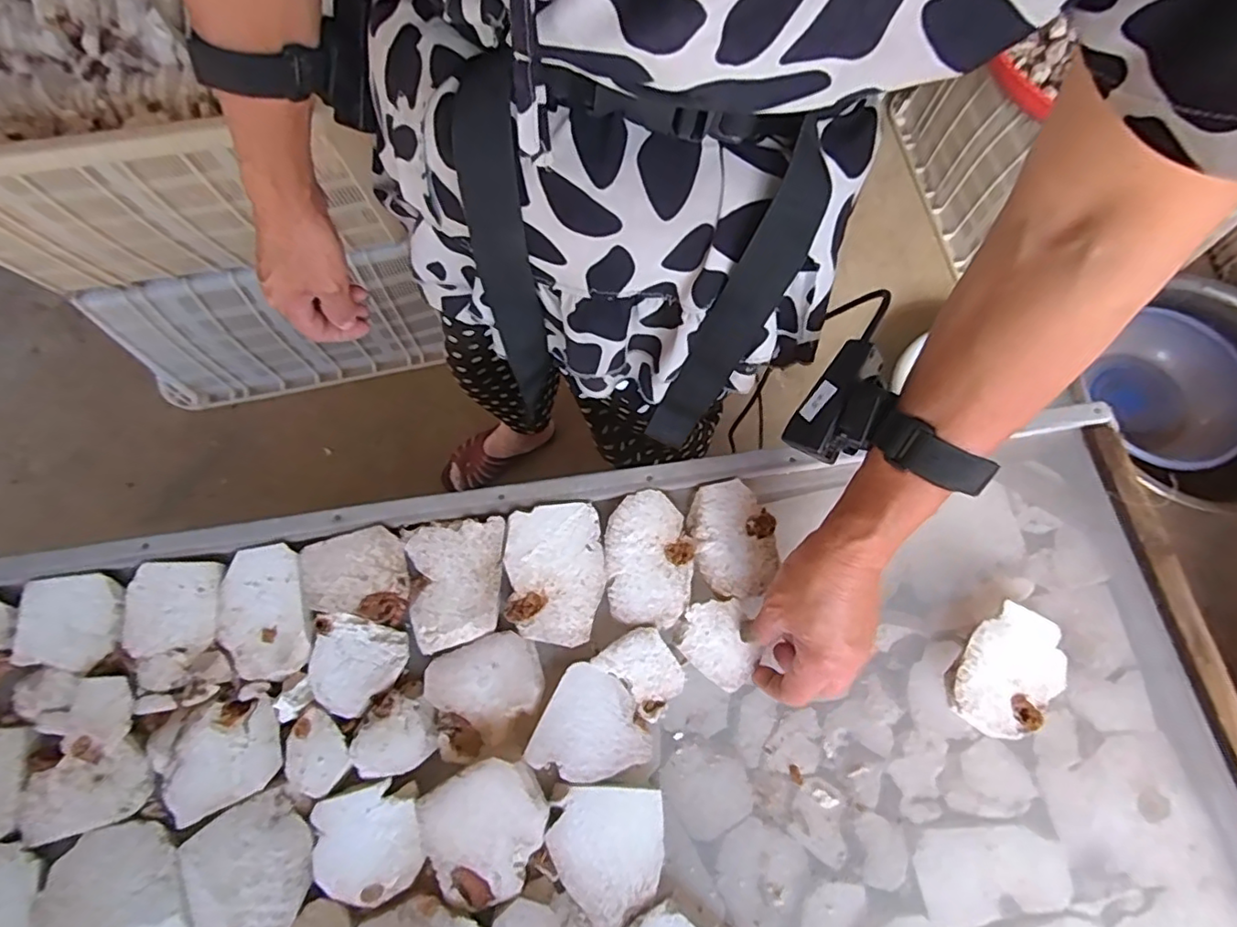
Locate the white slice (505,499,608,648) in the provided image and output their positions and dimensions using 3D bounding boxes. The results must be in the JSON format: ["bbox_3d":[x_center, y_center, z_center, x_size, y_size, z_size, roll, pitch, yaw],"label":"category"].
[{"bbox_3d":[-0.045,0.078,0.423,0.069,0.006,0.097,-5,71,-4],"label":"white slice"}]

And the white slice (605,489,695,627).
[{"bbox_3d":[0.021,0.068,0.432,0.064,0.004,0.095,9,71,1],"label":"white slice"}]

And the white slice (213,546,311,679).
[{"bbox_3d":[-0.249,0.104,0.412,0.058,0.013,0.089,-13,72,-6],"label":"white slice"}]

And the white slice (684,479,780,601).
[{"bbox_3d":[0.087,0.055,0.443,0.061,0.005,0.084,-17,72,-7],"label":"white slice"}]

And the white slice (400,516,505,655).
[{"bbox_3d":[-0.115,0.083,0.419,0.068,0.004,0.086,-7,71,-4],"label":"white slice"}]

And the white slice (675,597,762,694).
[{"bbox_3d":[0.072,0.124,0.417,0.057,0.009,0.053,34,73,10],"label":"white slice"}]

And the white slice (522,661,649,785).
[{"bbox_3d":[-0.015,0.177,0.390,0.071,0.008,0.068,26,72,7],"label":"white slice"}]

